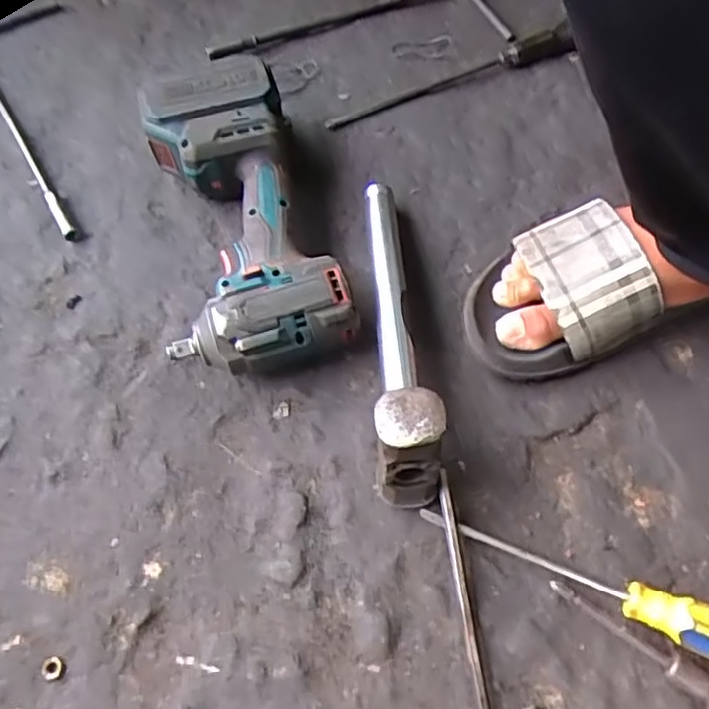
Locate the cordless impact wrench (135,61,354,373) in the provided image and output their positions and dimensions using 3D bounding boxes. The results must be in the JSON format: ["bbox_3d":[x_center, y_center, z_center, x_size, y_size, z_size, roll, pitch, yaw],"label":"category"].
[{"bbox_3d":[-0.096,-0.104,0.524,0.133,0.087,0.250,-17,65,-8],"label":"cordless impact wrench"}]

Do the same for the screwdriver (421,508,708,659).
[{"bbox_3d":[0.165,0.154,0.424,0.249,0.033,0.038,19,65,9],"label":"screwdriver"}]

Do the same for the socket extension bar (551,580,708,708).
[{"bbox_3d":[0.185,0.187,0.417,0.131,0.021,0.018,33,68,15],"label":"socket extension bar"}]

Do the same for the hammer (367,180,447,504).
[{"bbox_3d":[0.030,-0.025,0.501,0.044,0.098,0.266,-5,53,2],"label":"hammer"}]

